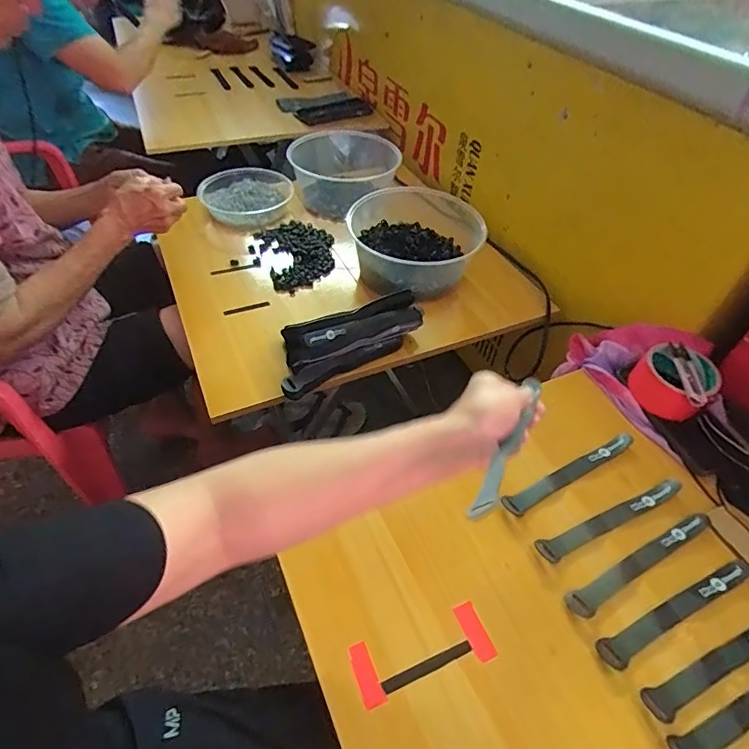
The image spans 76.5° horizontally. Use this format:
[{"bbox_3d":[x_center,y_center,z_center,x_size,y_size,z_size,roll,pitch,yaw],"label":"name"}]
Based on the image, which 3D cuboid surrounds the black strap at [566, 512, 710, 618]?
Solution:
[{"bbox_3d":[0.272,0.188,0.477,0.194,0.004,0.023,-19,51,-20],"label":"black strap"}]

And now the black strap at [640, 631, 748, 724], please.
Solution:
[{"bbox_3d":[0.316,0.254,0.422,0.188,0.006,0.023,-15,49,-16],"label":"black strap"}]

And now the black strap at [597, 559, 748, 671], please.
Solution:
[{"bbox_3d":[0.290,0.222,0.448,0.192,0.006,0.024,-17,50,-18],"label":"black strap"}]

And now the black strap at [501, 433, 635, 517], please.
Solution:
[{"bbox_3d":[0.225,0.112,0.542,0.190,0.007,0.023,-21,51,-21],"label":"black strap"}]

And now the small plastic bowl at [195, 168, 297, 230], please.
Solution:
[{"bbox_3d":[-0.264,-0.369,0.994,0.182,0.046,0.191,1,47,-2],"label":"small plastic bowl"}]

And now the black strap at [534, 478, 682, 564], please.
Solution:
[{"bbox_3d":[0.257,0.153,0.507,0.196,0.005,0.022,-17,50,-18],"label":"black strap"}]

